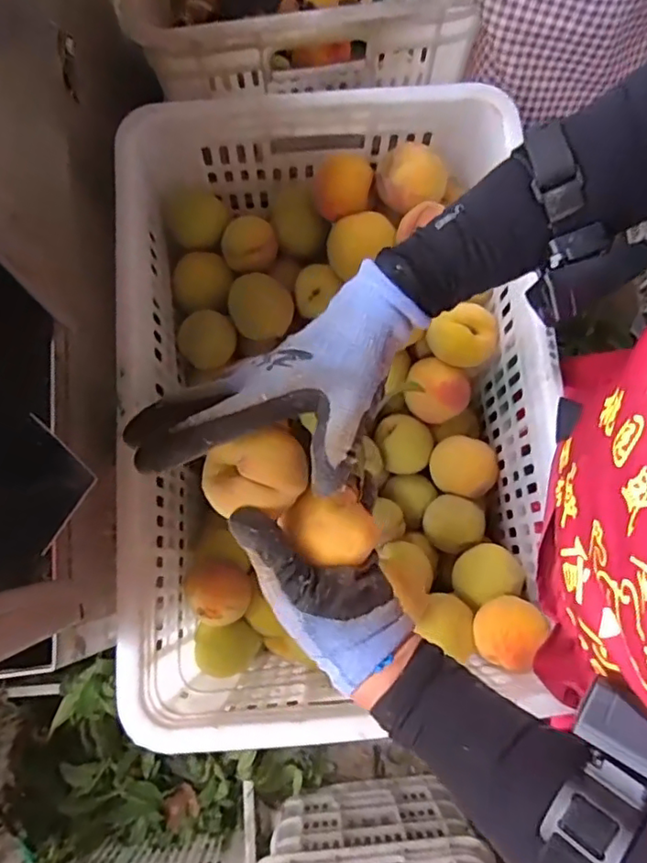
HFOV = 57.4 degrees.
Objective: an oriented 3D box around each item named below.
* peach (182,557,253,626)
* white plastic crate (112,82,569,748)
[{"bbox_3d":[-0.101,0.152,0.567,0.063,0.048,0.054,34,79,7],"label":"peach"},{"bbox_3d":[0.007,-0.024,0.550,0.340,0.180,0.516,-3,77,-1],"label":"white plastic crate"}]

